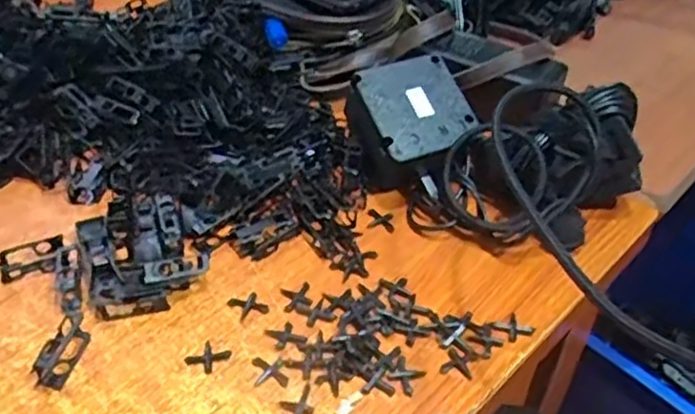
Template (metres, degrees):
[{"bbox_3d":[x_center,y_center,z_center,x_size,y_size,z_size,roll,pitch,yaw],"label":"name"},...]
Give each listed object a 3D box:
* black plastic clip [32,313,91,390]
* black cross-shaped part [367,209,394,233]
[{"bbox_3d":[-0.152,0.074,0.361,0.014,0.016,0.043,8,40,5],"label":"black plastic clip"},{"bbox_3d":[0.023,0.008,0.457,0.018,0.004,0.021,4,41,0],"label":"black cross-shaped part"}]

